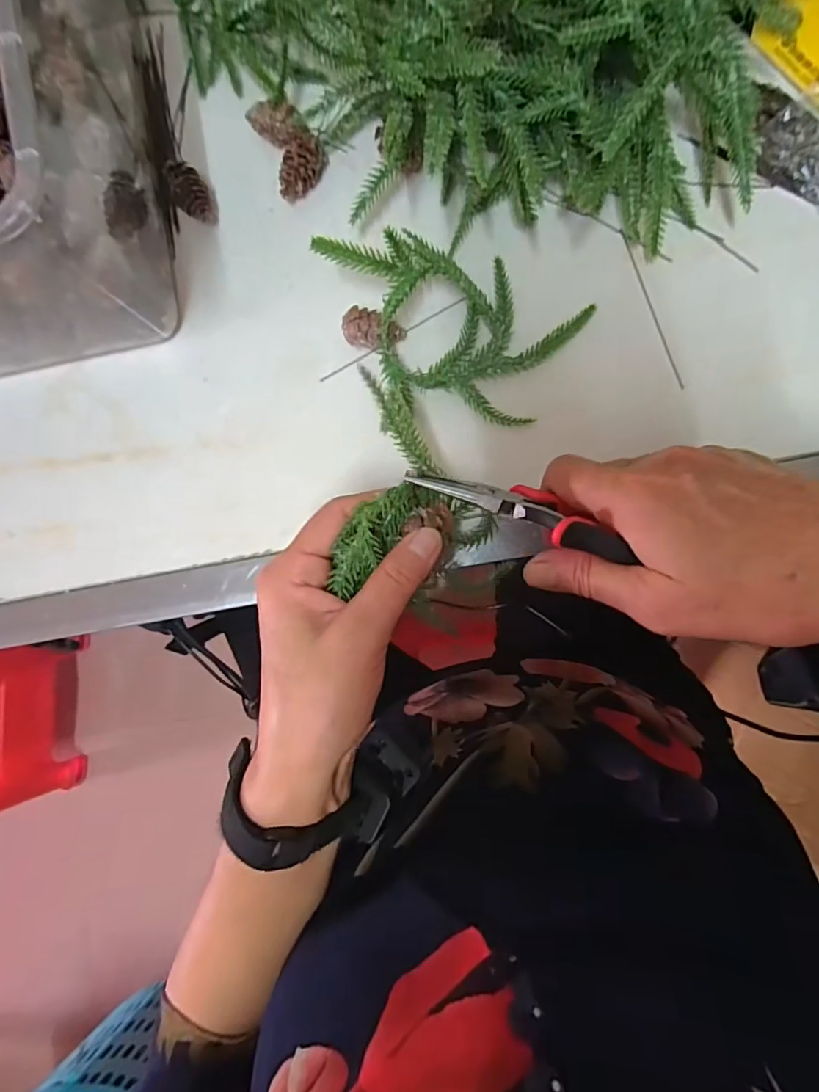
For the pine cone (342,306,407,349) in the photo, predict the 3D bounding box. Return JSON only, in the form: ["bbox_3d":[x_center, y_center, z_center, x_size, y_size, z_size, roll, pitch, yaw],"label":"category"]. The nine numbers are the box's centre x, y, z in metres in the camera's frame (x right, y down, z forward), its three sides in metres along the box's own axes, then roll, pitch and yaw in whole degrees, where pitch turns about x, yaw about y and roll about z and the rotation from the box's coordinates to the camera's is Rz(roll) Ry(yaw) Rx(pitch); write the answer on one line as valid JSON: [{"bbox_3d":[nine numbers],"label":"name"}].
[{"bbox_3d":[-0.021,-0.125,0.312,0.034,0.026,0.020,3,90,6],"label":"pine cone"}]

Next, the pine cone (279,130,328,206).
[{"bbox_3d":[-0.065,-0.228,0.319,0.020,0.022,0.035,18,91,6],"label":"pine cone"}]

